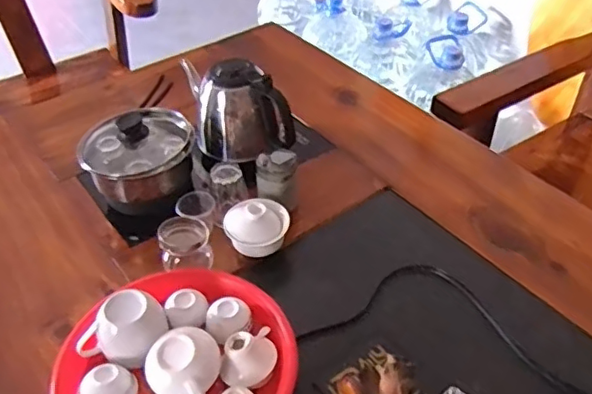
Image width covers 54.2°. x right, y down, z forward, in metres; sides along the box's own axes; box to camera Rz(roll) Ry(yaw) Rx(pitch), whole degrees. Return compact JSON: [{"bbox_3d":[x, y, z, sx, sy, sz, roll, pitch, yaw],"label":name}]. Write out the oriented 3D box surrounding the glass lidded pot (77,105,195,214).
[{"bbox_3d":[-0.225,-0.056,0.837,0.155,0.123,0.129,-18,45,-17],"label":"glass lidded pot"}]

